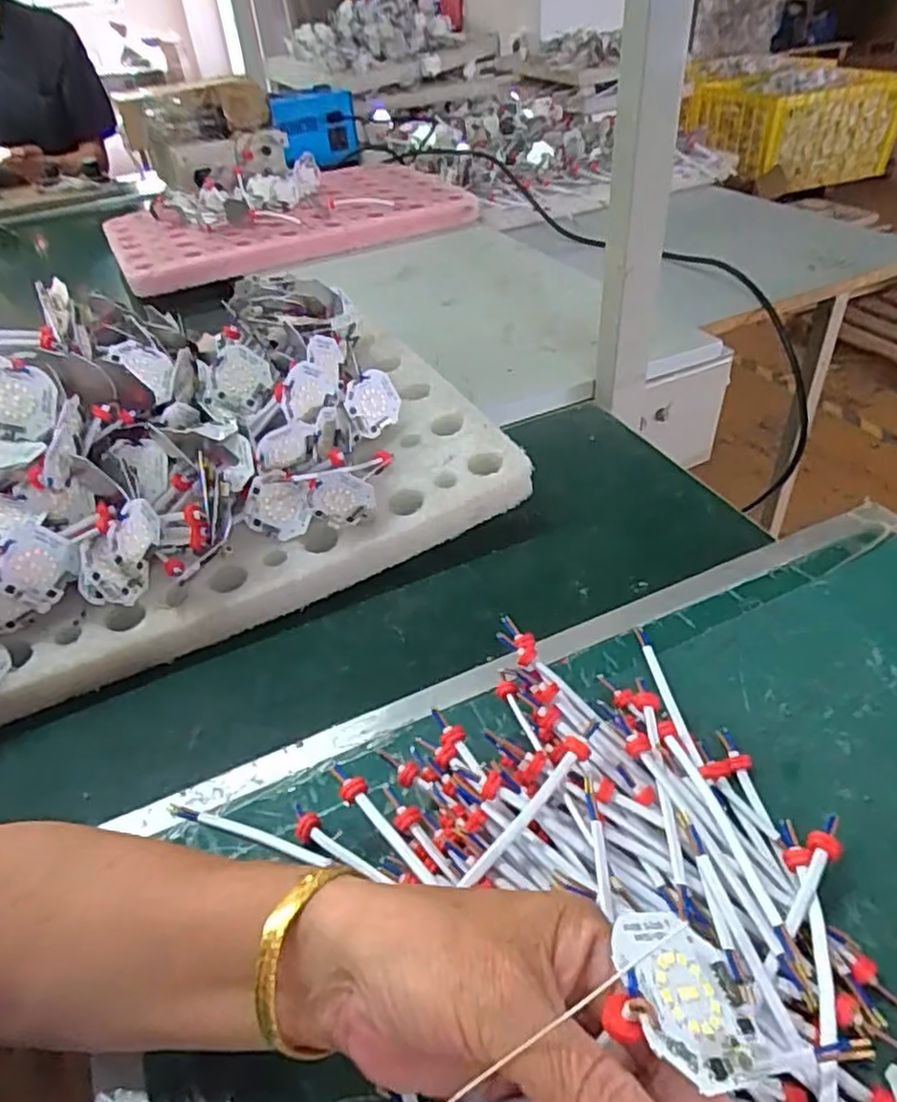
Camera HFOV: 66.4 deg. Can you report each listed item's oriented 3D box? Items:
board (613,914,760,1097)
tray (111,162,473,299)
[{"bbox_3d":[0.070,0.131,0.203,0.042,0.004,0.046,16,30,-29],"label":"board"},{"bbox_3d":[-0.266,-0.544,1.123,0.555,0.043,0.374,-25,44,-21],"label":"tray"}]

